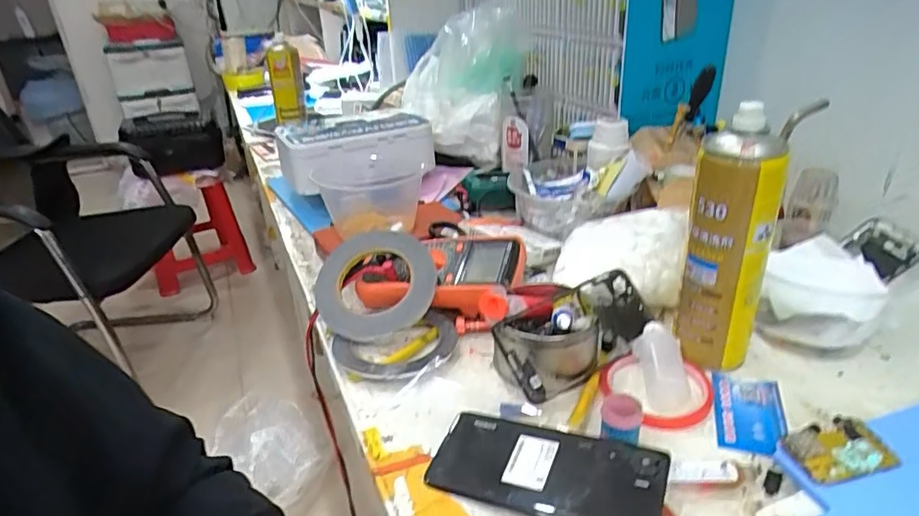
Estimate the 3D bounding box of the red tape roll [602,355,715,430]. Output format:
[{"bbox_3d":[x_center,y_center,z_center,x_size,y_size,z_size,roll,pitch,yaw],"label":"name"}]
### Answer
[{"bbox_3d":[0.173,0.111,0.494,0.091,0.011,0.087,-5,29,3],"label":"red tape roll"}]

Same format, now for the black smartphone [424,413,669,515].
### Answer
[{"bbox_3d":[0.059,0.150,0.412,0.164,0.009,0.072,2,36,27],"label":"black smartphone"}]

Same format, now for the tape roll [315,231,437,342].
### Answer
[{"bbox_3d":[-0.086,0.026,0.596,0.123,0.017,0.122,-5,59,8],"label":"tape roll"}]

